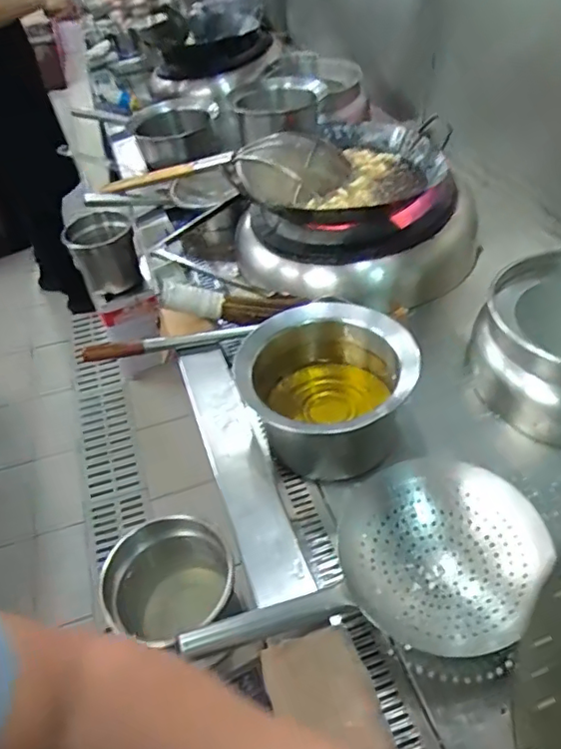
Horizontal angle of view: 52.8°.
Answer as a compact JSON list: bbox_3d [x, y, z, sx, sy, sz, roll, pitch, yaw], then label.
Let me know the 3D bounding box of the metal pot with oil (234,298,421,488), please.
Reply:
[{"bbox_3d":[0.069,0.037,0.899,0.266,0.229,0.236,31,54,31],"label":"metal pot with oil"}]

